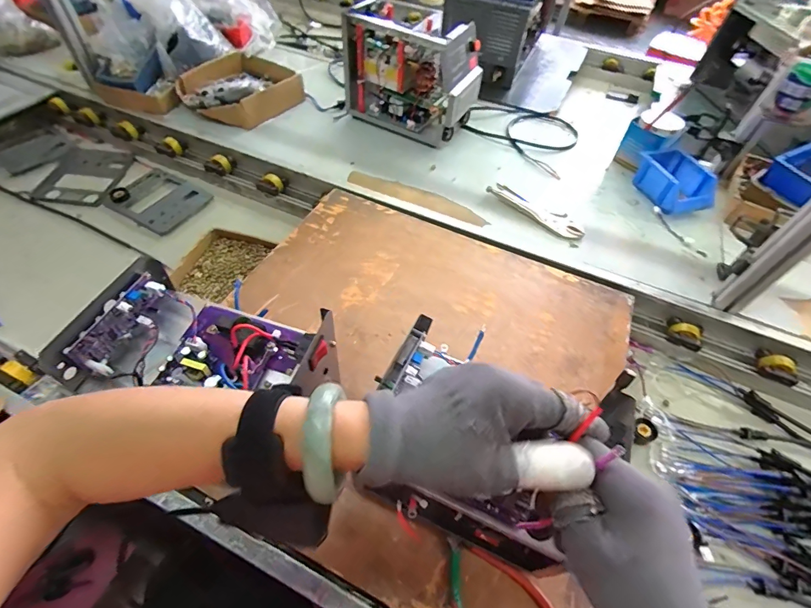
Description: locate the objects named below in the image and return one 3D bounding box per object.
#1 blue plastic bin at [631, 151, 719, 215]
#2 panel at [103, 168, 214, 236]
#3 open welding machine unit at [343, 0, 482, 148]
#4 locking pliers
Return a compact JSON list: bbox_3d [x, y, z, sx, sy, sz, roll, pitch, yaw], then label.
[{"bbox_3d":[0.594,-0.266,0.887,0.120,0.073,0.154,-5,53,-8],"label":"blue plastic bin"},{"bbox_3d":[-0.562,-0.238,0.911,0.189,0.020,0.151,29,56,17],"label":"panel"},{"bbox_3d":[0.011,-0.534,0.950,0.307,0.226,0.130,24,55,13],"label":"open welding machine unit"},{"bbox_3d":[0.272,-0.193,0.836,0.053,0.014,0.217,-37,64,-27],"label":"locking pliers"}]

